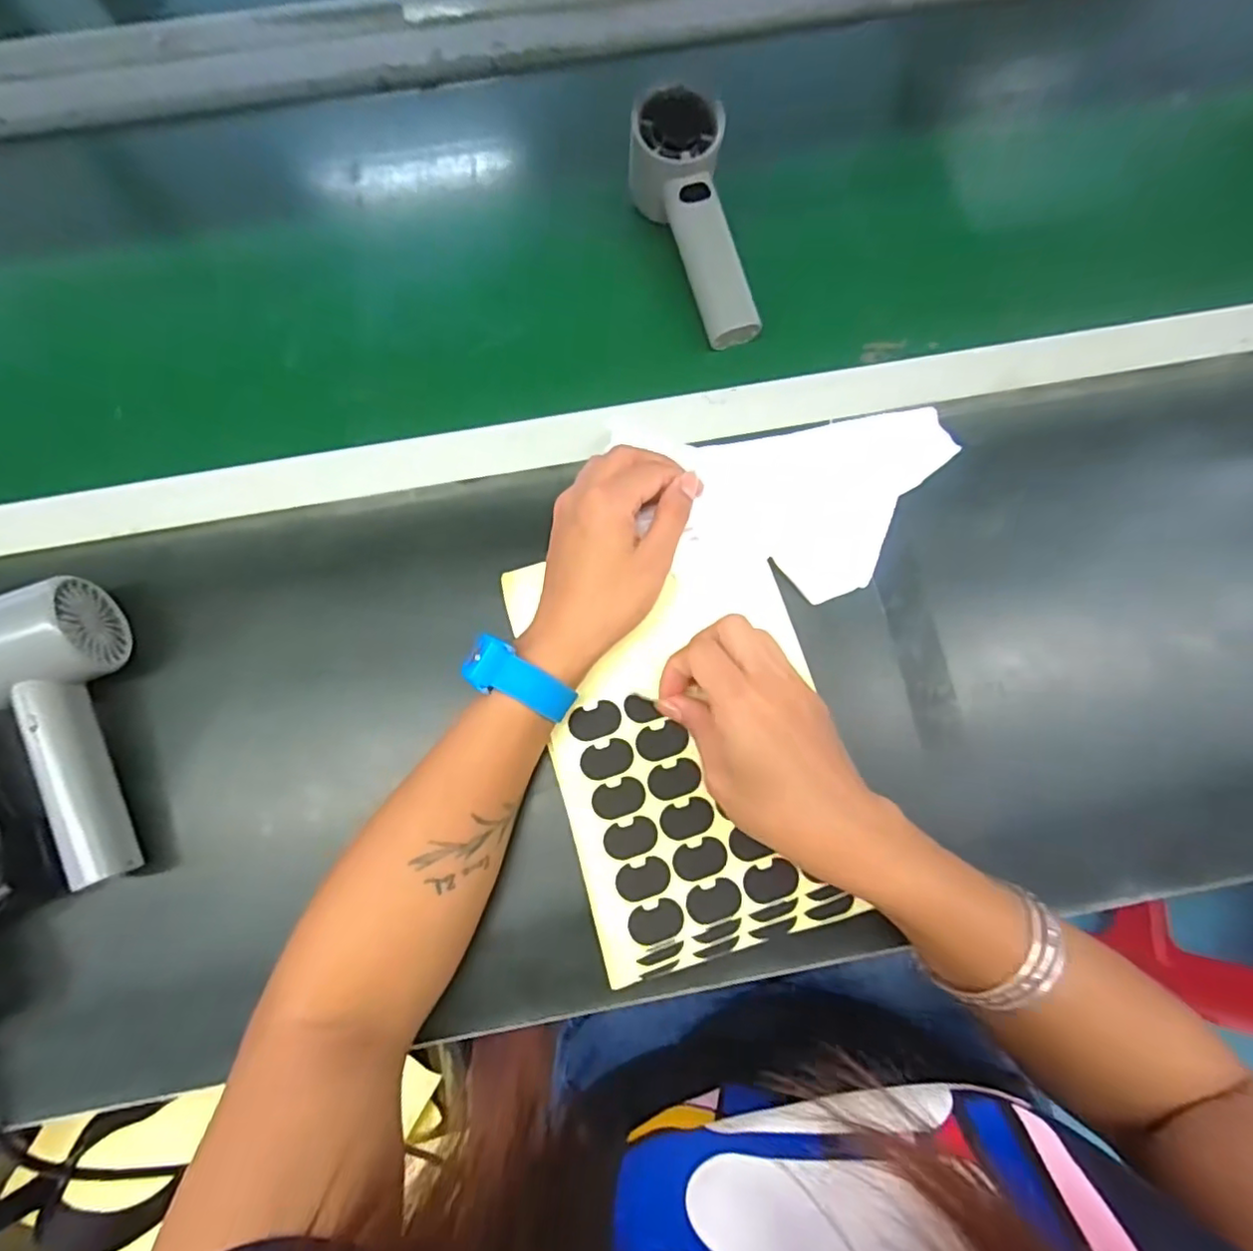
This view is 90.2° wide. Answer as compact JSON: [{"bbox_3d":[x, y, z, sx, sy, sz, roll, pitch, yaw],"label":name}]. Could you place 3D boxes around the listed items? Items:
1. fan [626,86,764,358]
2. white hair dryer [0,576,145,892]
[{"bbox_3d":[0.046,-0.253,0.405,0.052,0.050,0.153,-18,90,-5],"label":"fan"},{"bbox_3d":[-0.292,0.056,0.323,0.054,0.052,0.153,-19,76,-5],"label":"white hair dryer"}]

